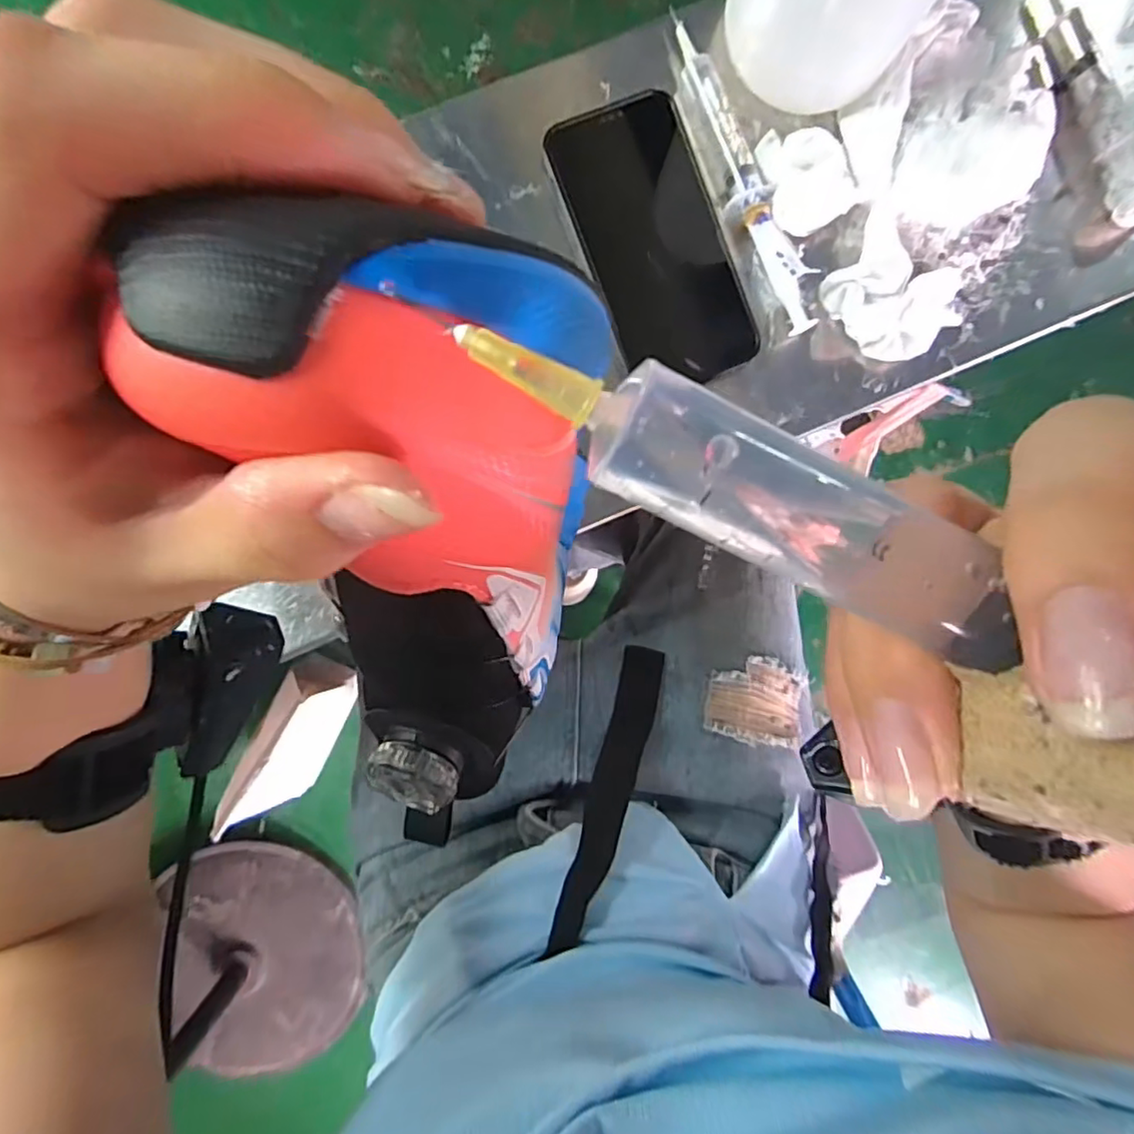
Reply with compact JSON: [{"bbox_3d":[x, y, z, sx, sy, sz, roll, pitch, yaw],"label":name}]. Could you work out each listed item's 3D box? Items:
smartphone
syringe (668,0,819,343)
[{"bbox_3d":[0.045,-0.169,0.324,0.072,0.007,0.144,-21,93,-2],"label":"smartphone"},{"bbox_3d":[0.093,-0.204,0.320,0.023,0.019,0.168,-25,93,-2],"label":"syringe"}]

